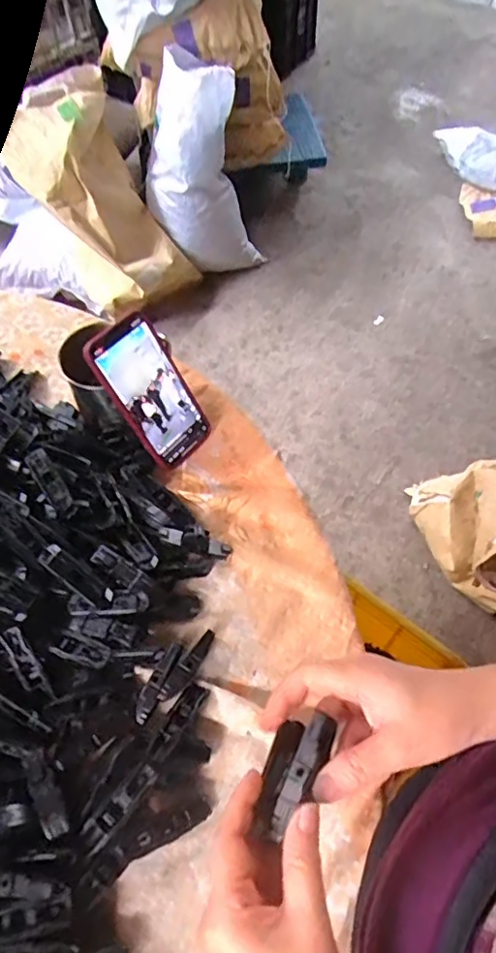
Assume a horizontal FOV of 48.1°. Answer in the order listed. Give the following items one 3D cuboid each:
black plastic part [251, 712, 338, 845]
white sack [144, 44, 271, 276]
[{"bbox_3d":[0.025,0.173,0.329,0.030,0.022,0.071,28,60,14],"label":"black plastic part"},{"bbox_3d":[-0.102,-0.743,1.384,0.294,0.521,0.167,-7,61,-5],"label":"white sack"}]

